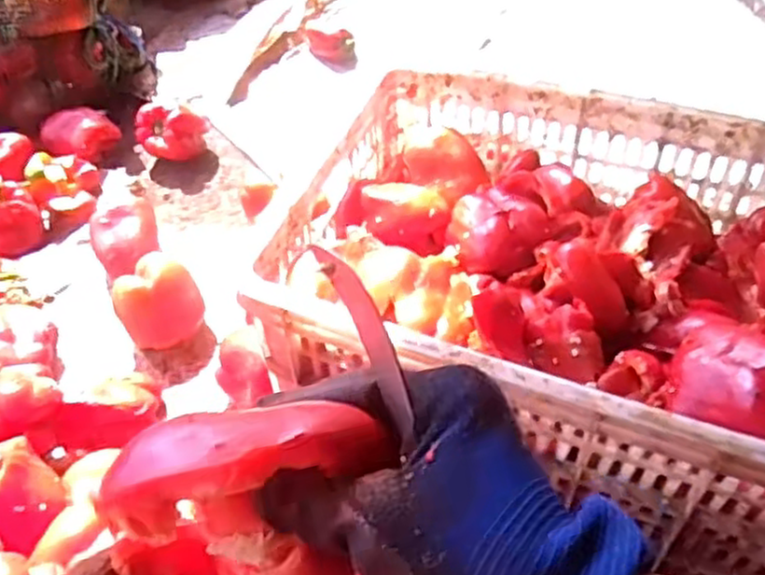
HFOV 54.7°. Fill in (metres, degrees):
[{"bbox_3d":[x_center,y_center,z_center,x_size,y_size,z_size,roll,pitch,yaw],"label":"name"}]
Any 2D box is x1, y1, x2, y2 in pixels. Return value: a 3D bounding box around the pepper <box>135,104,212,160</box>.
[{"bbox_3d":[-0.320,-0.244,1.130,0.110,0.066,0.100,-18,51,-14],"label":"pepper"}]

